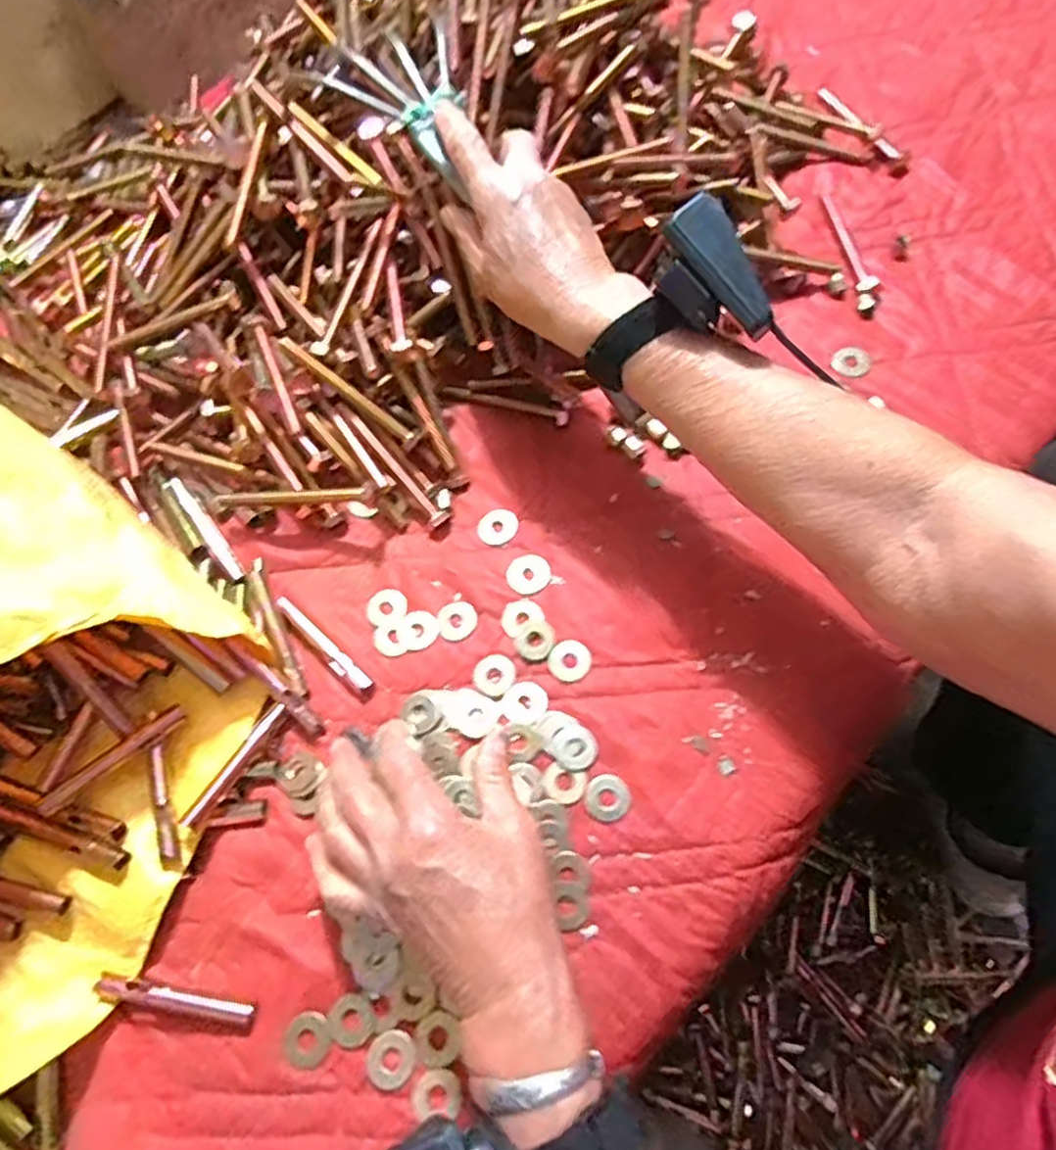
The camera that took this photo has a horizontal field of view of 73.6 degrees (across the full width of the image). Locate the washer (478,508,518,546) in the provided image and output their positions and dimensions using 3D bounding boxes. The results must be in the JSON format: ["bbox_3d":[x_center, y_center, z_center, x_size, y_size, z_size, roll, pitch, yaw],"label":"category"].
[{"bbox_3d":[-0.020,-0.032,0.471,0.027,0.004,0.025,-1,71,2],"label":"washer"}]

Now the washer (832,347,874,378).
[{"bbox_3d":[0.230,-0.152,0.499,0.025,0.004,0.025,42,77,15],"label":"washer"}]

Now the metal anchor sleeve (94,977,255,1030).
[{"bbox_3d":[-0.186,0.226,0.373,0.082,0.011,0.012,11,71,6],"label":"metal anchor sleeve"}]

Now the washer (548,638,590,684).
[{"bbox_3d":[0.026,0.052,0.436,0.025,0.004,0.026,-1,71,2],"label":"washer"}]

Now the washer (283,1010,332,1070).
[{"bbox_3d":[-0.116,0.243,0.368,0.024,0.004,0.024,-1,71,2],"label":"washer"}]

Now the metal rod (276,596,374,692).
[{"bbox_3d":[-0.130,0.043,0.443,0.083,0.010,0.011,40,77,14],"label":"metal rod"}]

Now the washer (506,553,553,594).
[{"bbox_3d":[0.000,-0.001,0.455,0.028,0.004,0.026,-1,71,2],"label":"washer"}]

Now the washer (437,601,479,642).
[{"bbox_3d":[-0.045,0.028,0.446,0.025,0.004,0.026,-1,71,2],"label":"washer"}]

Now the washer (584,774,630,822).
[{"bbox_3d":[0.045,0.127,0.401,0.025,0.004,0.025,-1,71,2],"label":"washer"}]

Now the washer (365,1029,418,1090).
[{"bbox_3d":[-0.070,0.247,0.360,0.024,0.004,0.027,39,76,14],"label":"washer"}]

